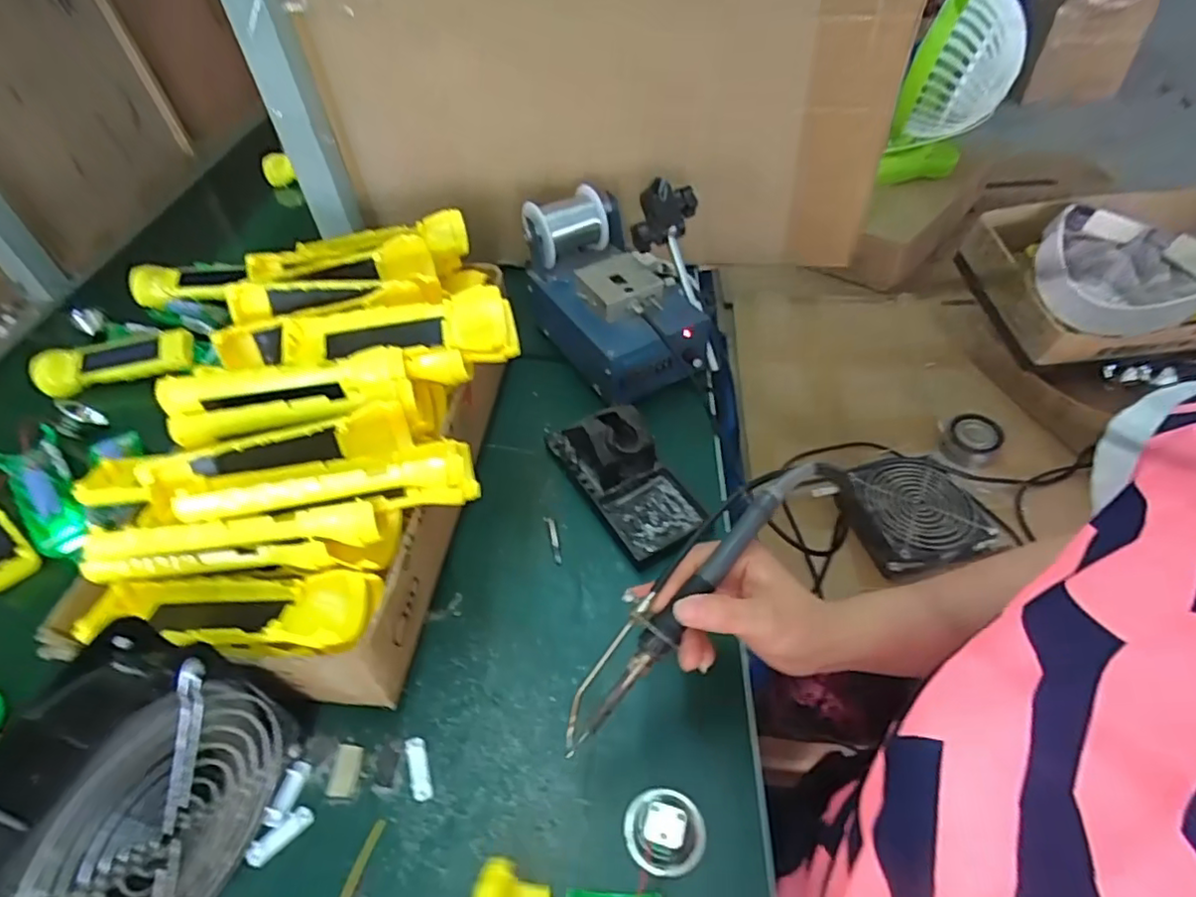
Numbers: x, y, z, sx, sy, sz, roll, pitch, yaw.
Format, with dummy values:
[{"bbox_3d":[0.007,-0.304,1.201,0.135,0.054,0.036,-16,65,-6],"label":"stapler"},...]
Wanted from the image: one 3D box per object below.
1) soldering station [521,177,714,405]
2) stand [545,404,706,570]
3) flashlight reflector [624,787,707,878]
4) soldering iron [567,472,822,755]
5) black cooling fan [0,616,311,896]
[{"bbox_3d":[0.029,-0.161,0.627,0.160,0.141,0.194,-21,49,-16],"label":"soldering station"},{"bbox_3d":[0.023,0.011,0.512,0.071,0.071,0.146,-25,50,-18],"label":"stand"},{"bbox_3d":[0.039,0.217,0.356,0.046,0.026,0.042,-2,47,2],"label":"flashlight reflector"},{"bbox_3d":[0.053,0.086,0.364,0.217,0.021,0.024,-47,57,-5],"label":"soldering iron"},{"bbox_3d":[-0.239,0.184,0.323,0.064,0.149,0.156,14,49,17],"label":"black cooling fan"}]

